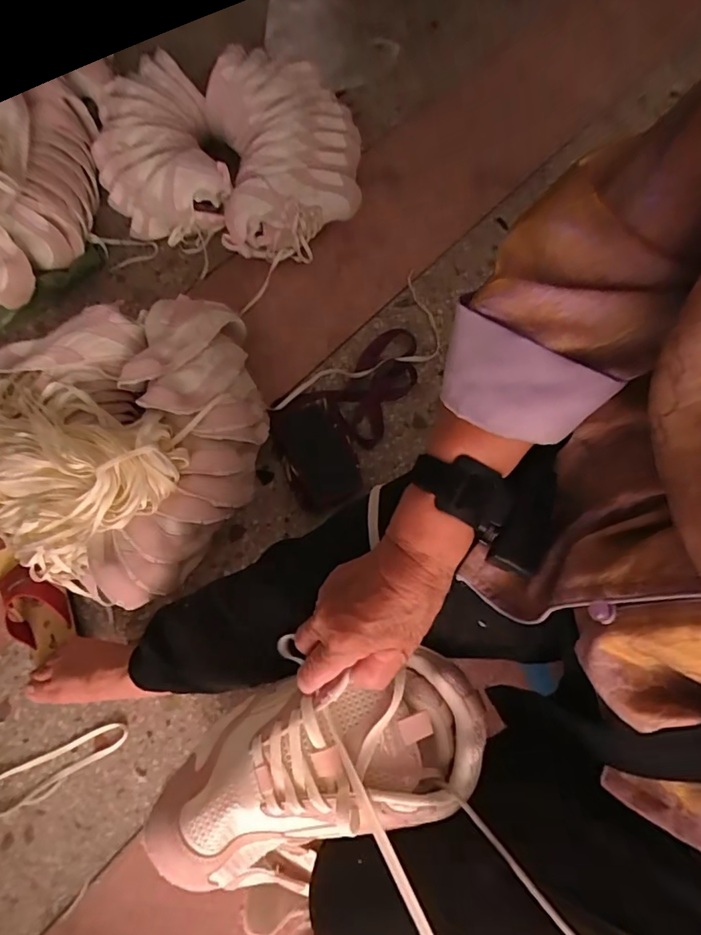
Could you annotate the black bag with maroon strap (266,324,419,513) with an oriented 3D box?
[{"bbox_3d":[0.016,-0.087,0.826,0.319,0.036,0.198,-35,72,-9],"label":"black bag with maroon strap"}]

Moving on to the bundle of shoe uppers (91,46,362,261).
[{"bbox_3d":[-0.245,-0.624,0.991,0.498,0.165,0.476,-15,70,-3],"label":"bundle of shoe uppers"}]

